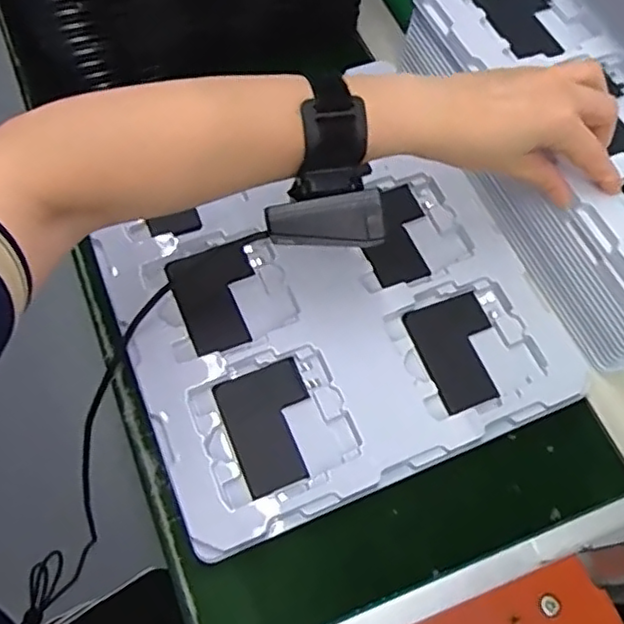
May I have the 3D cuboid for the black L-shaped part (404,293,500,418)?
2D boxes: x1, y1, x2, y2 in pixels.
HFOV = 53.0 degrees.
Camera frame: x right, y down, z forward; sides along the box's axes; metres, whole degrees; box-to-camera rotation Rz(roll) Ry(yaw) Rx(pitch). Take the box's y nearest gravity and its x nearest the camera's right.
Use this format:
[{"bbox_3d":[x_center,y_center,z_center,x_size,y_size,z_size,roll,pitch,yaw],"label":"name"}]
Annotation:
[{"bbox_3d":[0.103,0.027,0.427,0.057,0.006,0.077,-17,67,-11],"label":"black L-shaped part"}]

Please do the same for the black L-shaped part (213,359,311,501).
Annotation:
[{"bbox_3d":[-0.025,0.073,0.402,0.057,0.004,0.078,-19,67,-12],"label":"black L-shaped part"}]

